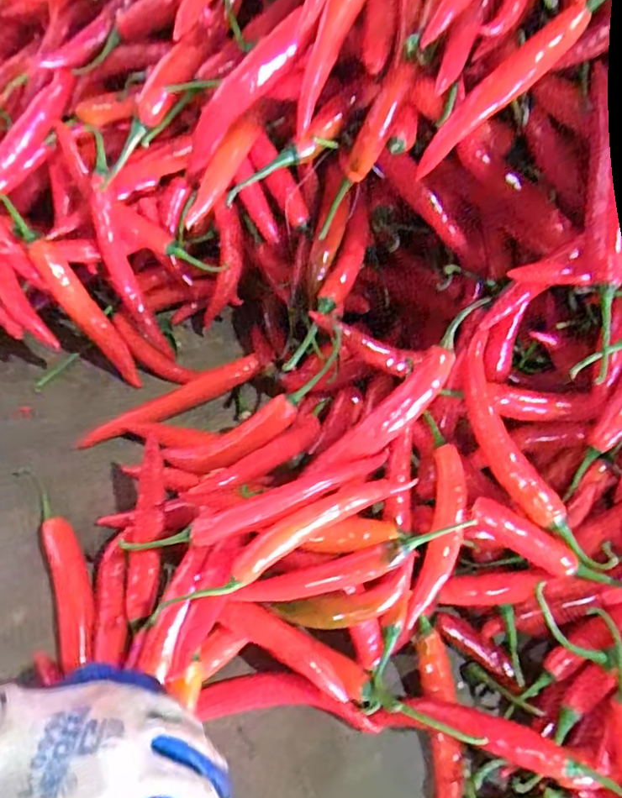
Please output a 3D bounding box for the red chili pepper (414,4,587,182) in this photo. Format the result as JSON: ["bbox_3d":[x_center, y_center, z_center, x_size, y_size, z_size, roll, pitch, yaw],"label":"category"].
[{"bbox_3d":[0.102,-0.168,0.318,0.110,0.015,0.014,-39,65,19],"label":"red chili pepper"}]

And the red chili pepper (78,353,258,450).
[{"bbox_3d":[-0.108,0.003,0.455,0.149,0.021,0.016,-24,66,-16],"label":"red chili pepper"}]

